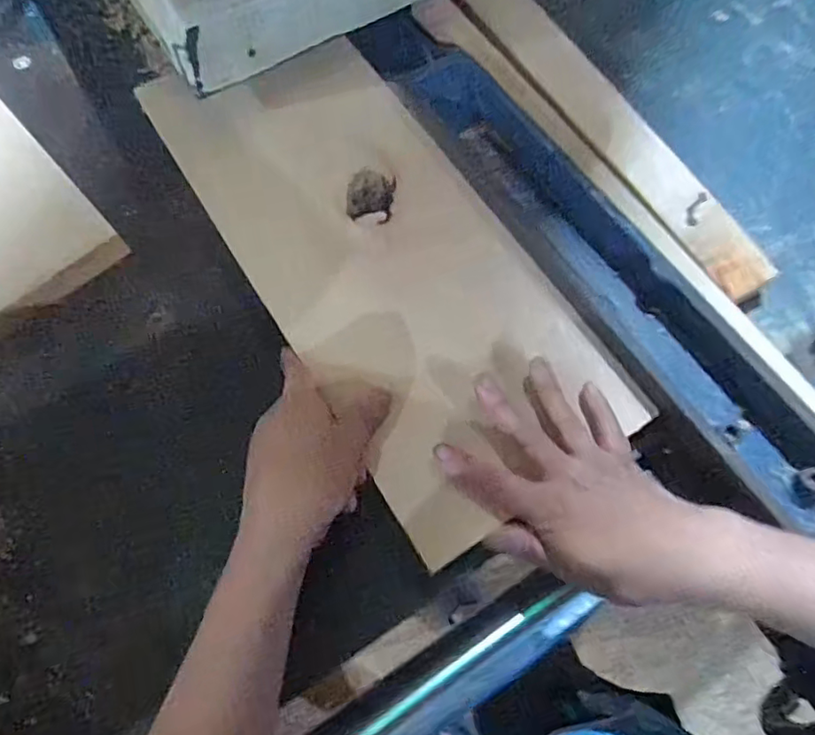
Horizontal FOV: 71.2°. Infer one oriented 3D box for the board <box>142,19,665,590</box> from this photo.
[{"bbox_3d":[-0.017,-0.086,0.395,0.178,0.020,0.386,-31,72,-10],"label":"board"}]

